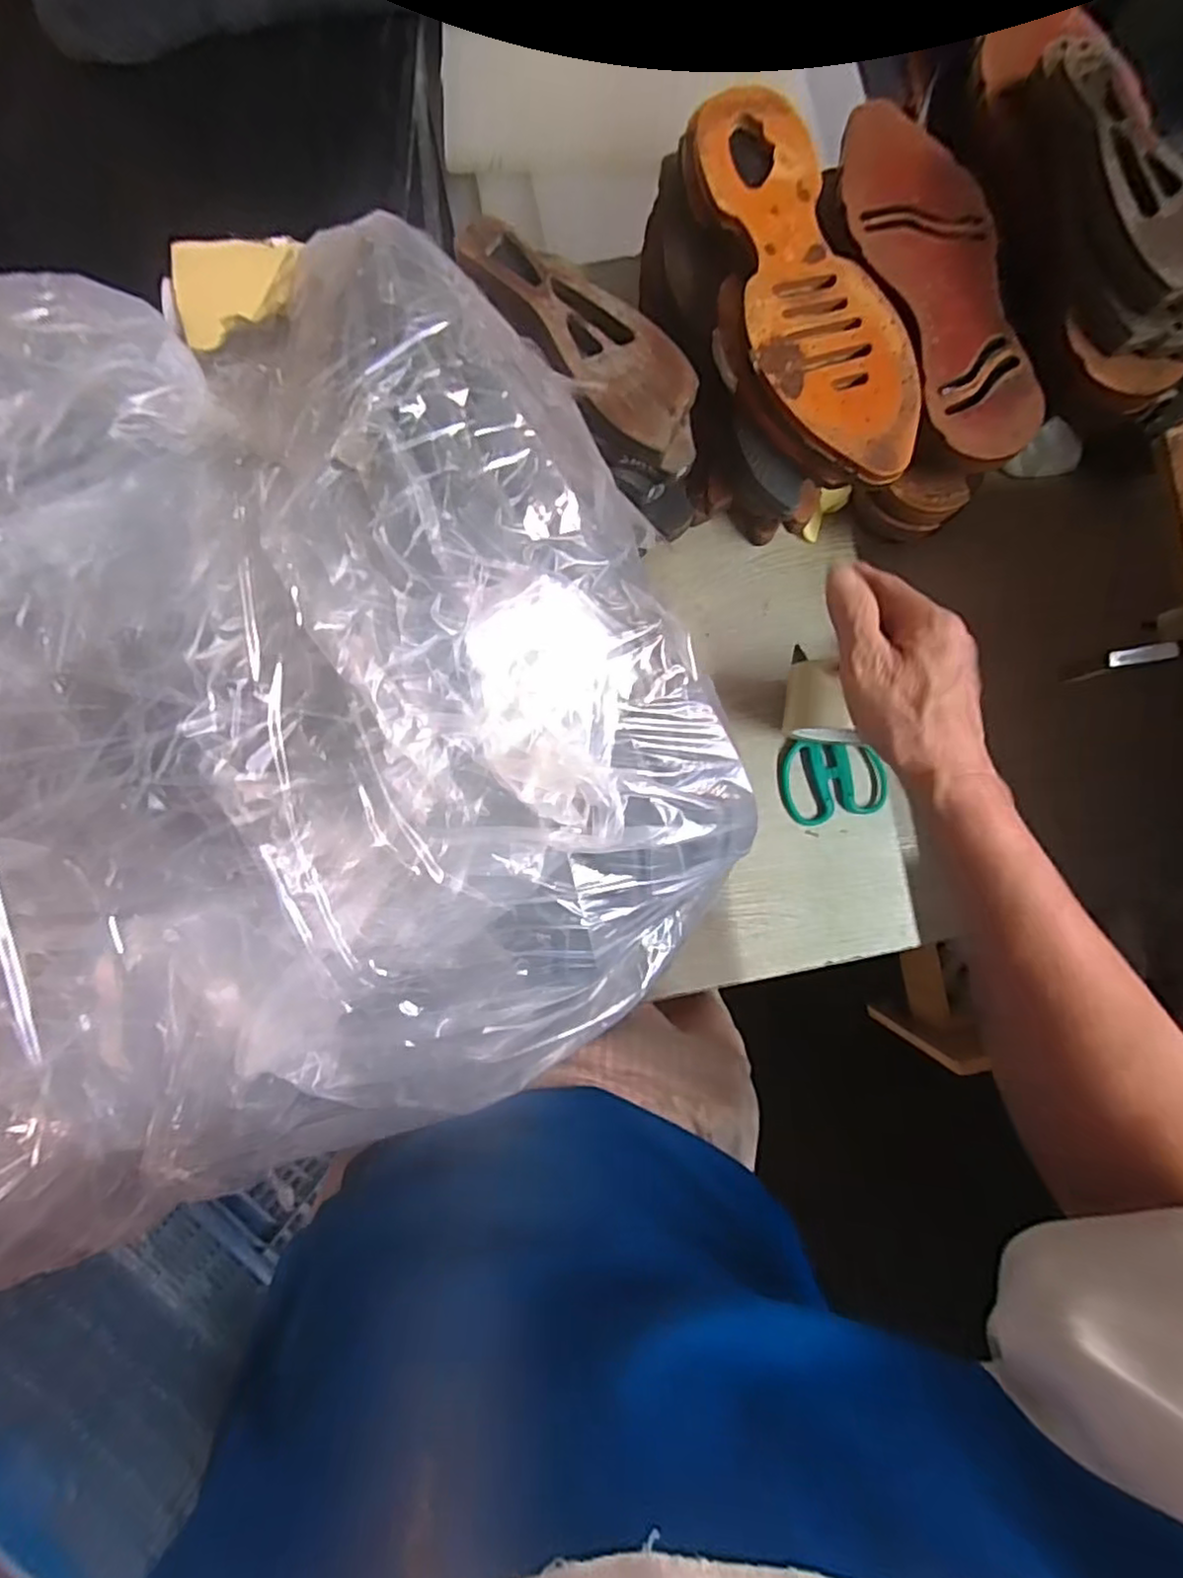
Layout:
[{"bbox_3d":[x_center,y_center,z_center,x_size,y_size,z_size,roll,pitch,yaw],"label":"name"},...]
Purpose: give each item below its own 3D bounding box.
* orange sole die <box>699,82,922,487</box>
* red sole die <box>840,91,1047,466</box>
[{"bbox_3d":[0.147,-0.348,0.460,0.099,0.014,0.289,-14,85,-1],"label":"orange sole die"},{"bbox_3d":[0.254,-0.372,0.488,0.091,0.016,0.280,-18,86,-2],"label":"red sole die"}]

